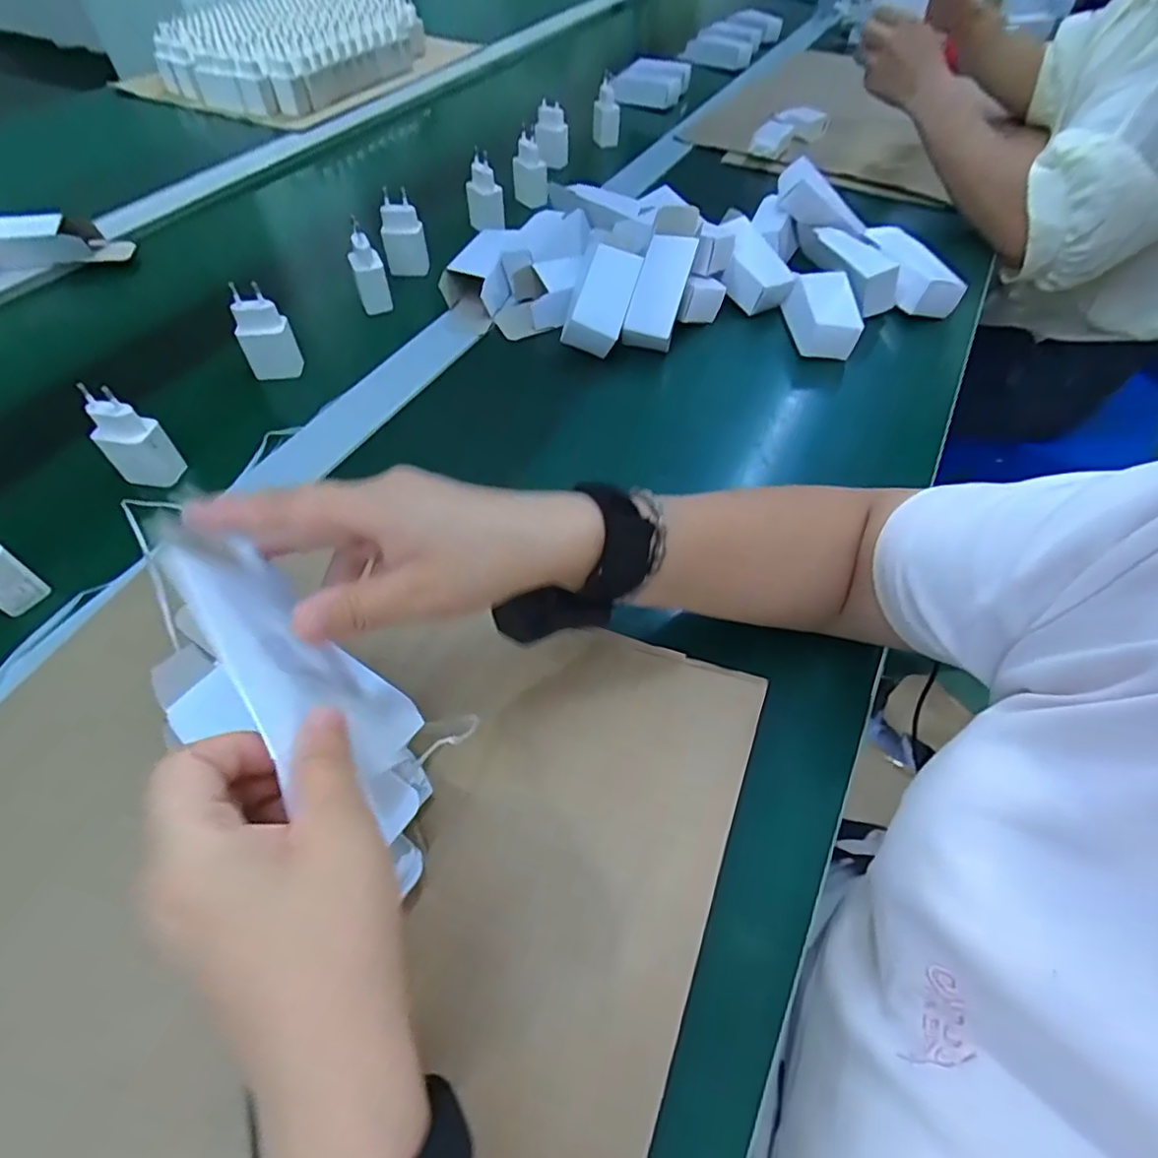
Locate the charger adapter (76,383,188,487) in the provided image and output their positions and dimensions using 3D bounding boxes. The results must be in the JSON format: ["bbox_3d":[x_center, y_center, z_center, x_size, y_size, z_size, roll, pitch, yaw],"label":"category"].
[{"bbox_3d":[-0.323,-0.102,0.443,0.041,0.074,0.023,9,53,3],"label":"charger adapter"}]

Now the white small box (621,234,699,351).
[{"bbox_3d":[0.072,-0.253,0.537,0.042,0.029,0.093,19,92,14],"label":"white small box"}]

